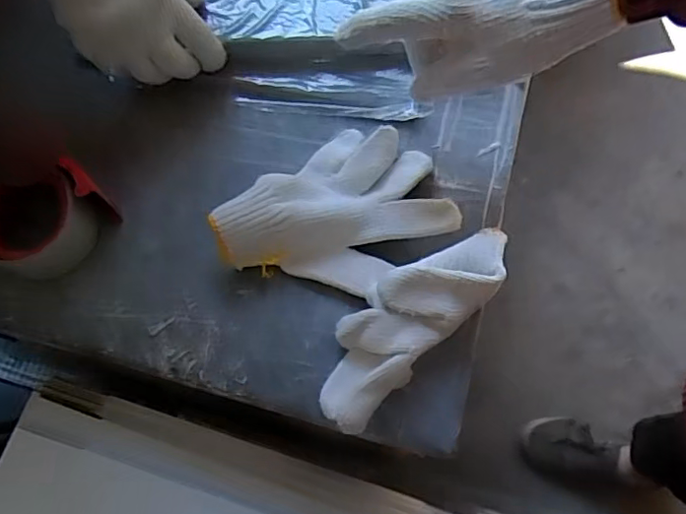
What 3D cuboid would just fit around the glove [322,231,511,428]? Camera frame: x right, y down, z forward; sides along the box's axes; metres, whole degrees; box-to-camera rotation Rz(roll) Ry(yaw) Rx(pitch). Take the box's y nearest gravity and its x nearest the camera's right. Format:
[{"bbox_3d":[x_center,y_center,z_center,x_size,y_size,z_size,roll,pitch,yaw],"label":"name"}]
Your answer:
[{"bbox_3d":[0.044,0.042,0.388,0.059,0.028,0.167,44,92,13],"label":"glove"}]

